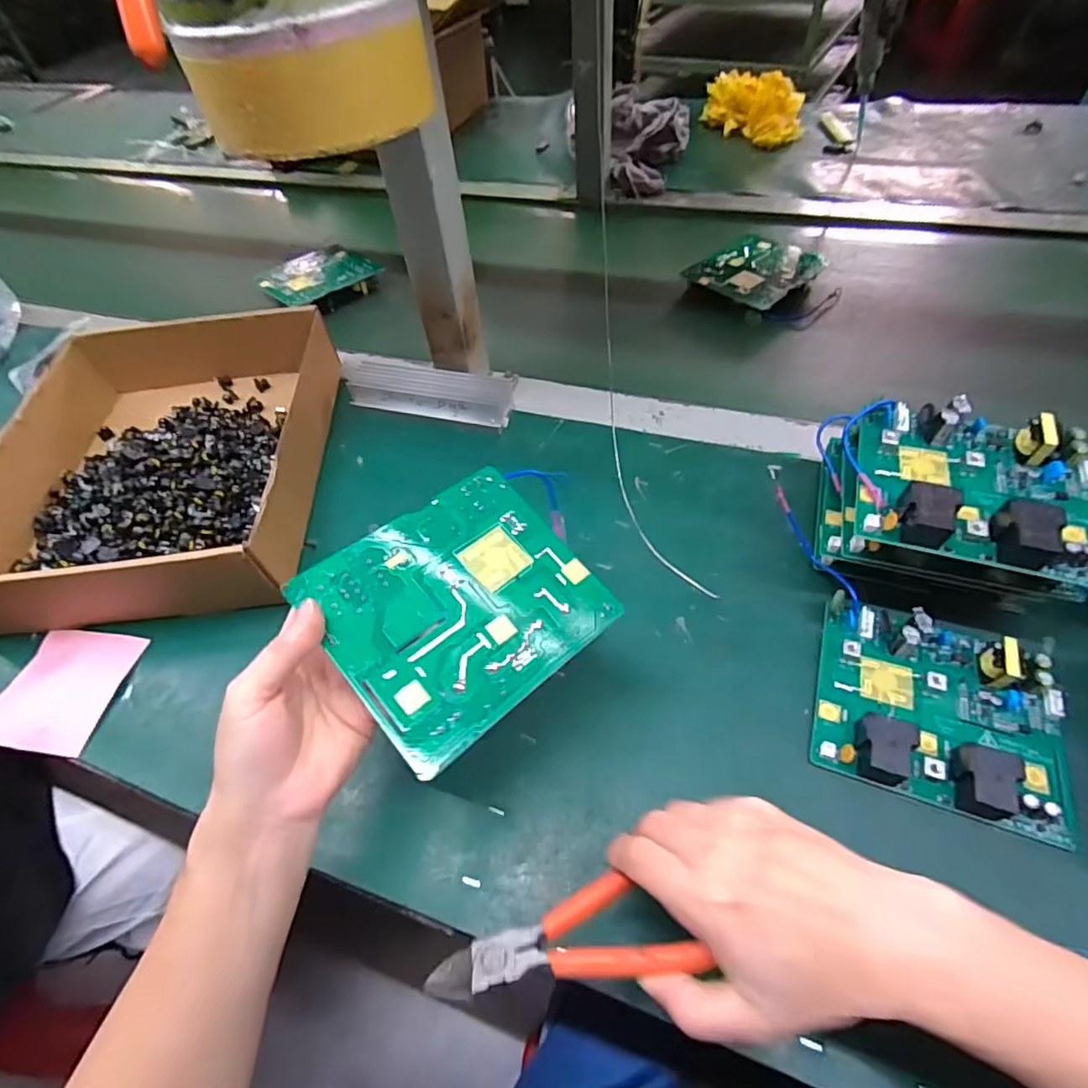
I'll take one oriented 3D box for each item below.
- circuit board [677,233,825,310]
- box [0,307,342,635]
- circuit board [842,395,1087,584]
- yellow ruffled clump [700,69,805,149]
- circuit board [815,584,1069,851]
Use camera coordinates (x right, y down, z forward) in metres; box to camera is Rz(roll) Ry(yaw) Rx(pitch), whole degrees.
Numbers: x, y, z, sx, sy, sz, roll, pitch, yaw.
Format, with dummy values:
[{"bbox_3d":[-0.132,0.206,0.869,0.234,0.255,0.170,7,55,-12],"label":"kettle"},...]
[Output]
[{"bbox_3d":[0.236,-0.306,0.629,0.122,0.022,0.114,-38,59,-20],"label":"circuit board"},{"bbox_3d":[-0.330,-0.087,0.489,0.257,0.070,0.328,-6,53,1],"label":"box"},{"bbox_3d":[0.262,-0.040,0.337,0.136,0.030,0.108,12,55,14],"label":"circuit board"},{"bbox_3d":[0.333,-0.698,0.888,0.075,0.067,0.168,-29,56,-16],"label":"yellow ruffled clump"},{"bbox_3d":[0.237,0.095,0.332,0.130,0.025,0.114,15,57,16],"label":"circuit board"}]

